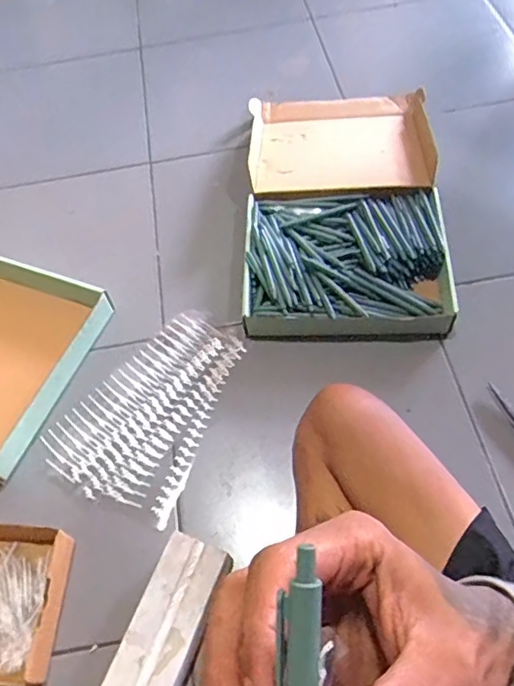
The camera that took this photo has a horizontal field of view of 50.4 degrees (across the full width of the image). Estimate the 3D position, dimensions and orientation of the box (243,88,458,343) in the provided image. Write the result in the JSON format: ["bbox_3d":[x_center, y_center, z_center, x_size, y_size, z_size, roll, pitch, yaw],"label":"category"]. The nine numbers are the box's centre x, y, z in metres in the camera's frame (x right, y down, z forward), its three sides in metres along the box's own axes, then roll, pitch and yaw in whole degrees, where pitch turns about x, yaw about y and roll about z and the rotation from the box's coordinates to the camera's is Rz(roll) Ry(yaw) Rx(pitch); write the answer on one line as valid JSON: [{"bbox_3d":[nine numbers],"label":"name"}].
[{"bbox_3d":[0.143,-0.262,0.925,0.315,0.077,0.565,0,59,4],"label":"box"}]

